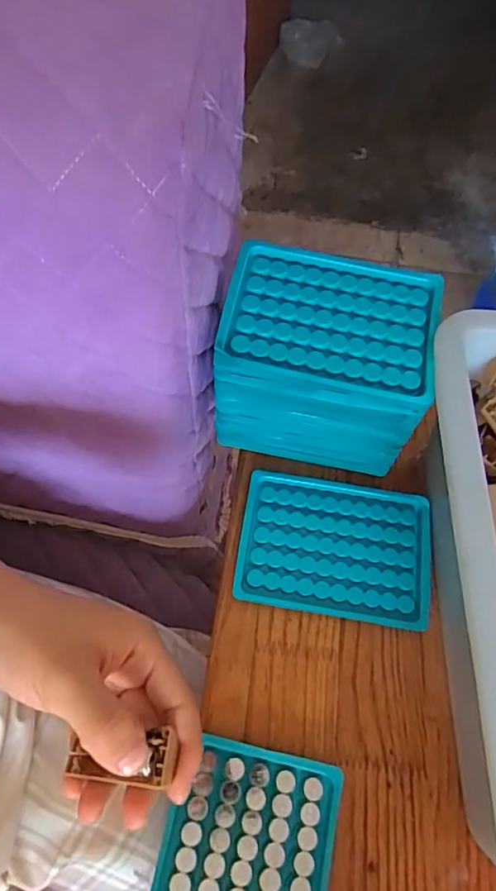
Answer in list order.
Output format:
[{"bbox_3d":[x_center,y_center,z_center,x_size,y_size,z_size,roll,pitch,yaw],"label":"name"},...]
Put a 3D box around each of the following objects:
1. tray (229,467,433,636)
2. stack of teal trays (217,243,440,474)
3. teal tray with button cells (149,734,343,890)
[{"bbox_3d":[0.061,0.072,0.374,0.130,0.010,0.096,9,64,2],"label":"tray"},{"bbox_3d":[0.049,-0.053,0.371,0.130,0.115,0.094,11,64,3],"label":"stack of teal trays"},{"bbox_3d":[-0.004,0.237,0.285,0.094,0.007,0.129,12,64,3],"label":"teal tray with button cells"}]

